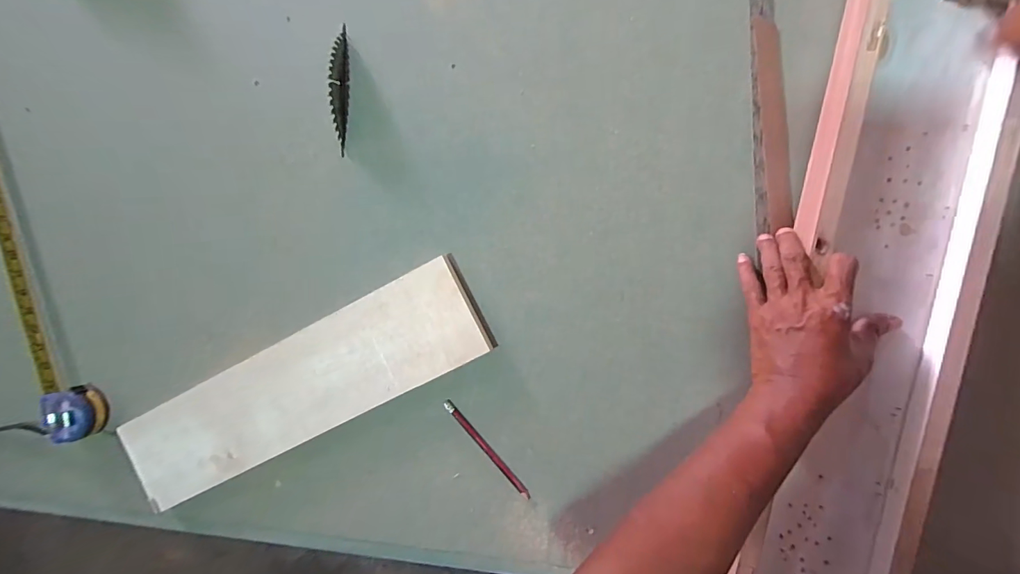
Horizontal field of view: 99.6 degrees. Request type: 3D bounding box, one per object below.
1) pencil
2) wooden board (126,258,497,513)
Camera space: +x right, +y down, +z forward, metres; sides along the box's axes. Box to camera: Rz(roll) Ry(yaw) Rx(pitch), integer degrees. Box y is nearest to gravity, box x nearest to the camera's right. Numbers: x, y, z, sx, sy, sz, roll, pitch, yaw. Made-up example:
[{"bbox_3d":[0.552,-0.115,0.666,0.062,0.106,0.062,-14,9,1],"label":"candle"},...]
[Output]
[{"bbox_3d":[-0.027,0.189,0.501,0.012,0.007,0.143,-42,87,7],"label":"pencil"},{"bbox_3d":[-0.267,0.129,0.519,0.501,0.023,0.121,-27,89,8],"label":"wooden board"}]

